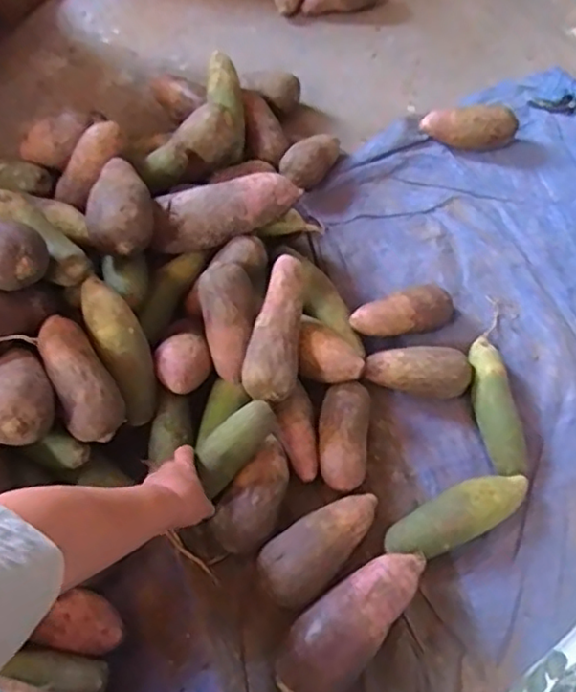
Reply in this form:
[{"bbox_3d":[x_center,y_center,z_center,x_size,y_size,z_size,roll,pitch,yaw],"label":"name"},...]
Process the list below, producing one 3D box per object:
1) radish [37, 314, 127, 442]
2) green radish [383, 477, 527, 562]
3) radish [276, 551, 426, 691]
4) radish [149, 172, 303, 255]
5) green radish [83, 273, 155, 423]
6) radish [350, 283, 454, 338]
[{"bbox_3d":[-0.237,0.033,0.705,0.063,0.050,0.148,-24,64,-12],"label":"radish"},{"bbox_3d":[0.209,0.208,0.761,0.189,0.050,0.062,-24,66,-10],"label":"green radish"},{"bbox_3d":[0.073,0.313,0.708,0.082,0.065,0.206,39,69,19],"label":"radish"},{"bbox_3d":[-0.086,-0.183,0.843,0.205,0.062,0.069,-10,62,-5],"label":"radish"},{"bbox_3d":[-0.200,0.007,0.755,0.057,0.044,0.180,-20,105,-9],"label":"green radish"},{"bbox_3d":[0.167,-0.046,0.872,0.165,0.051,0.051,-11,64,-19],"label":"radish"}]

